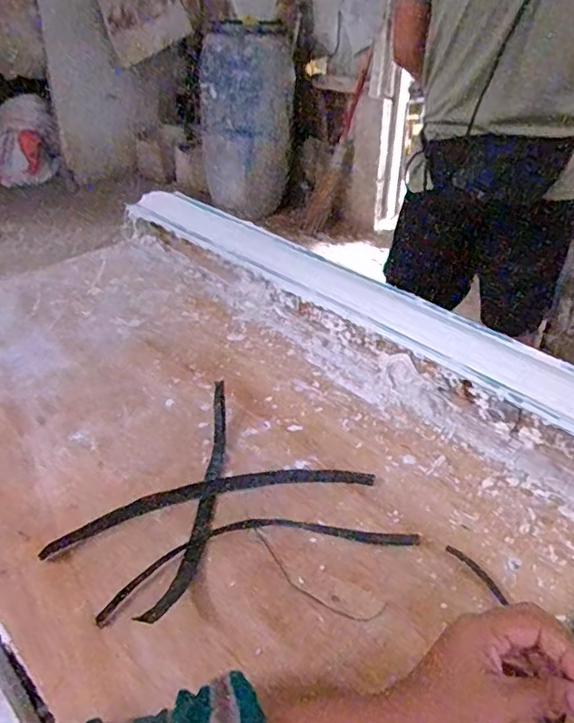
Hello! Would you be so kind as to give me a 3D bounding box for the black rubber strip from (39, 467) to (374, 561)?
[{"bbox_3d":[-0.066,0.125,0.529,0.297,0.013,0.041,-11,38,-15],"label":"black rubber strip"}]

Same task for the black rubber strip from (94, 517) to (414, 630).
[{"bbox_3d":[-0.022,0.161,0.491,0.270,0.011,0.062,-10,38,-13],"label":"black rubber strip"}]

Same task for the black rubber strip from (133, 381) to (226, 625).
[{"bbox_3d":[-0.080,0.118,0.523,0.028,0.033,0.266,3,37,4],"label":"black rubber strip"}]

